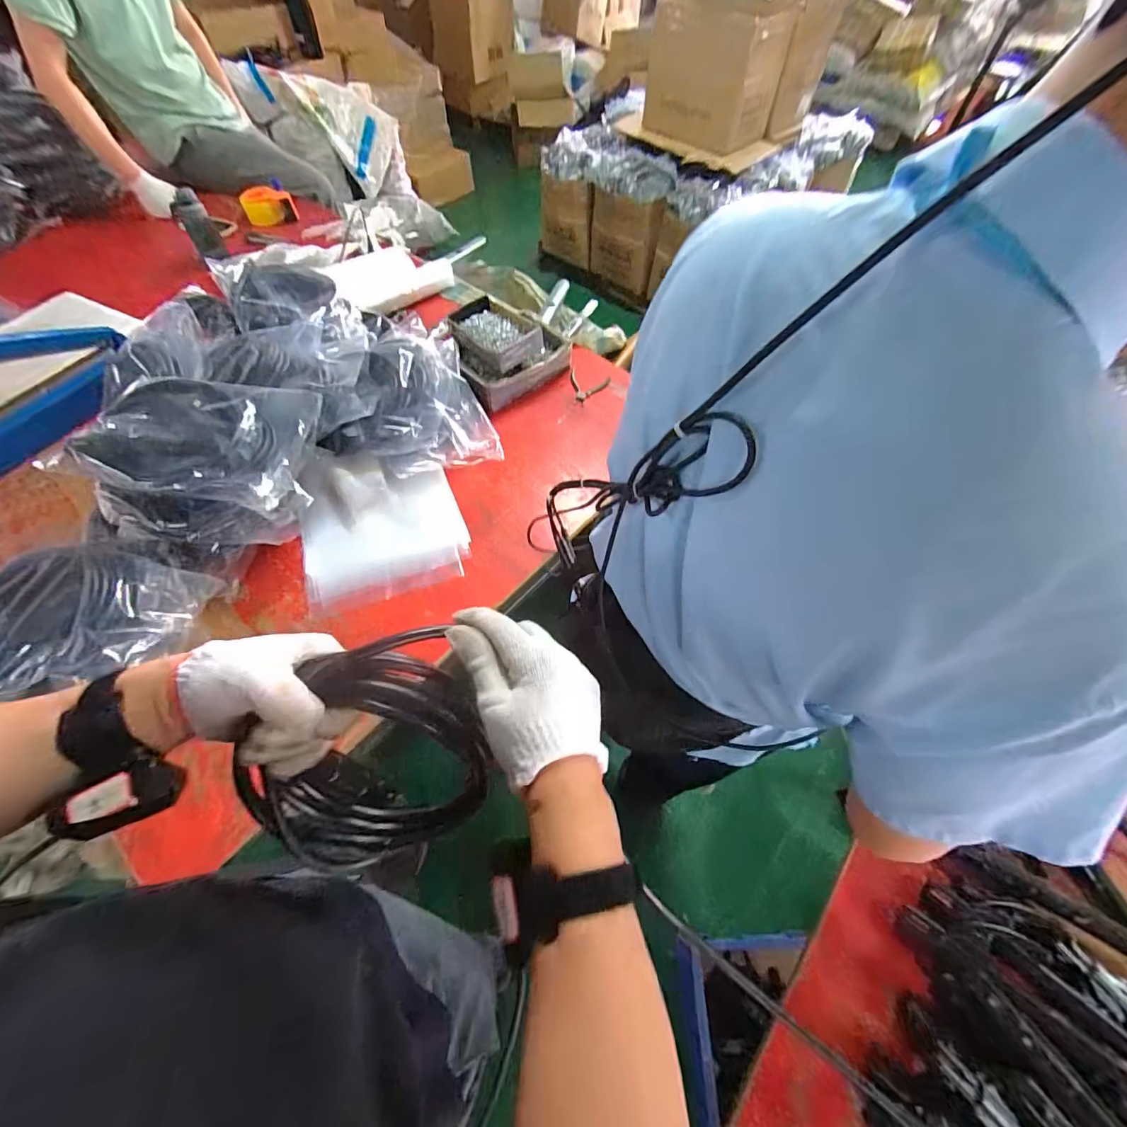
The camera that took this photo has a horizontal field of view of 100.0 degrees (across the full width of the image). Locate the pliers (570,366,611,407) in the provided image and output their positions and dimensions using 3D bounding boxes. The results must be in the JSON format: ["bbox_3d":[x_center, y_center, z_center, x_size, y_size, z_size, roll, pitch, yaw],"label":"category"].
[{"bbox_3d":[0.052,-0.413,1.117,0.093,0.021,0.116,14,60,7],"label":"pliers"}]

